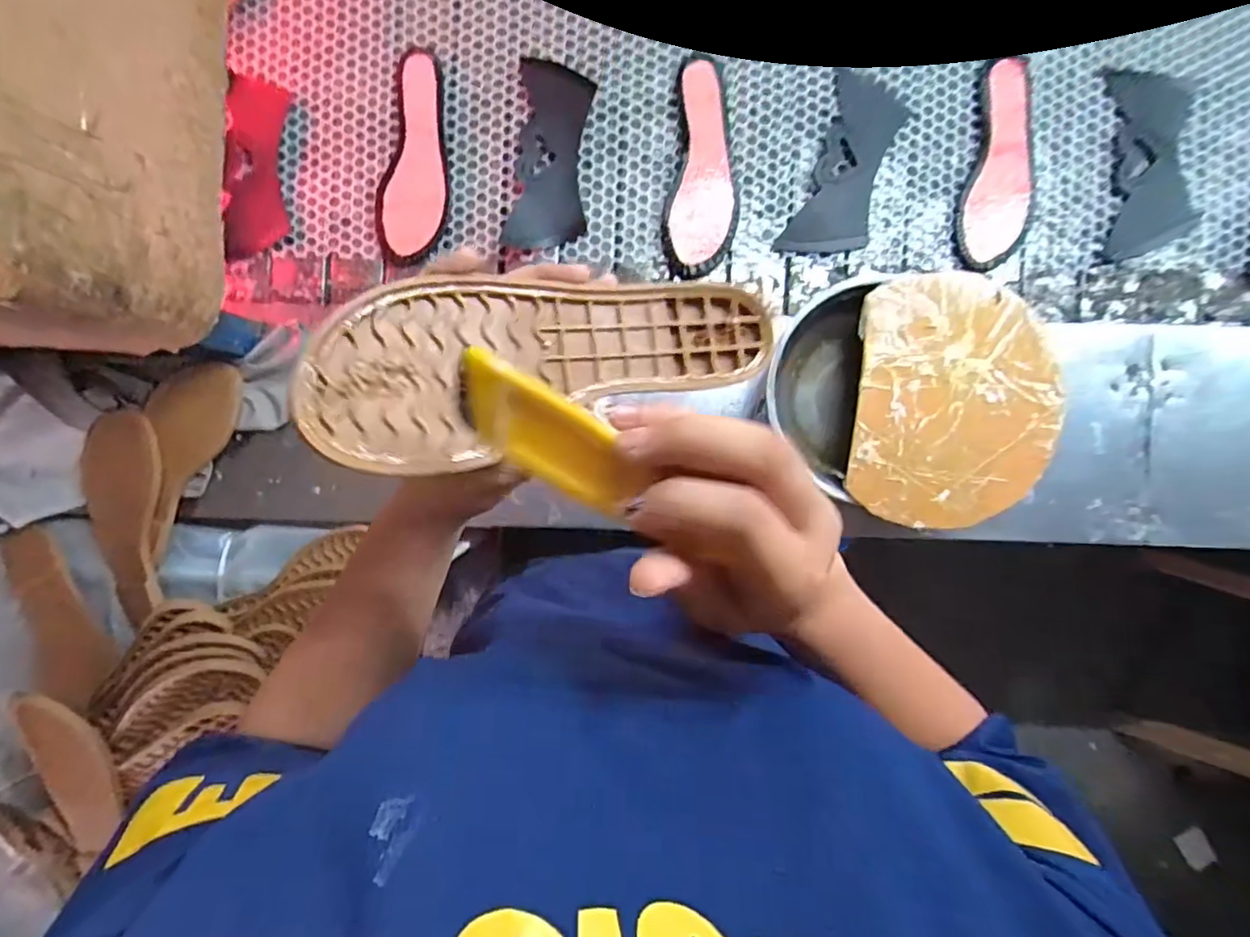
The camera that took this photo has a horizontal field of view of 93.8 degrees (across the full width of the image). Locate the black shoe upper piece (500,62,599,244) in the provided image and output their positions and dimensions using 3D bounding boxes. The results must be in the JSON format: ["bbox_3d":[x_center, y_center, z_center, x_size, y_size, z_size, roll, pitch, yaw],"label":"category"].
[{"bbox_3d":[-0.084,-0.357,0.665,0.085,0.009,0.212,7,90,0],"label":"black shoe upper piece"}]

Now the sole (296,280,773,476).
[{"bbox_3d":[-0.027,-0.056,0.289,0.233,0.022,0.083,-14,89,-24],"label":"sole"}]

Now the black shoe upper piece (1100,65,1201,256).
[{"bbox_3d":[0.605,-0.350,0.667,0.095,0.010,0.207,-1,89,0],"label":"black shoe upper piece"}]

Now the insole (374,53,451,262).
[{"bbox_3d":[-0.234,-0.351,0.667,0.078,0.019,0.232,11,90,0],"label":"insole"}]

